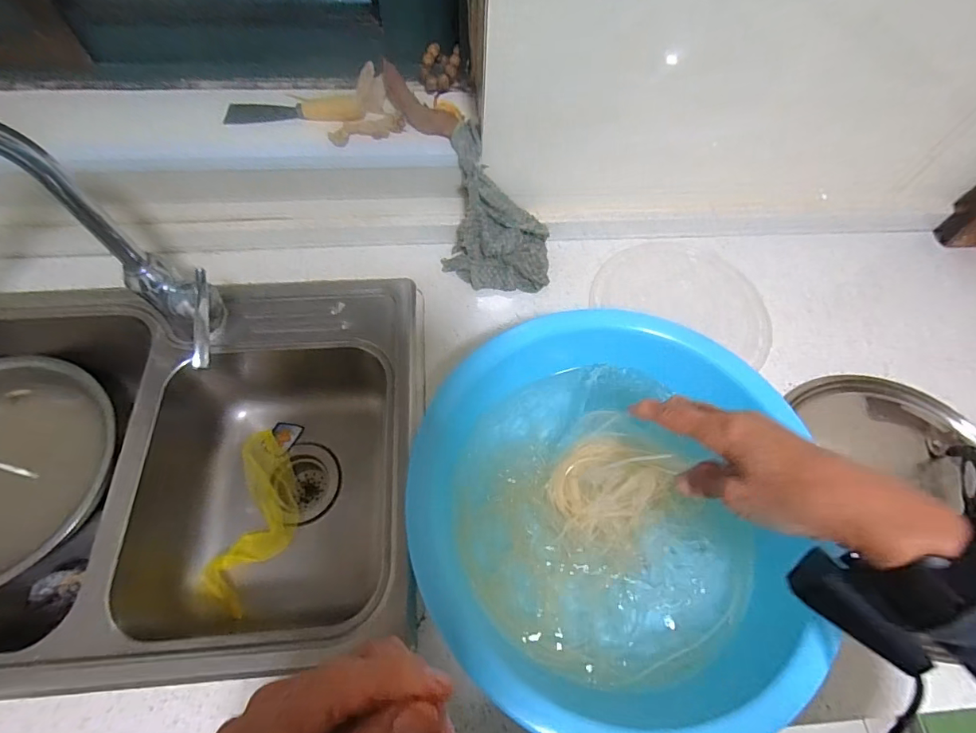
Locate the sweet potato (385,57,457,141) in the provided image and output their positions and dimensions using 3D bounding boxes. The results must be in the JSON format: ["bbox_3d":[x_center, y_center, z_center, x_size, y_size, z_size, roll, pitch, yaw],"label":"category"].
[{"bbox_3d":[-0.086,-0.309,0.549,0.116,0.033,0.036,43,68,3],"label":"sweet potato"}]

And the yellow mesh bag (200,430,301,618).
[{"bbox_3d":[-0.298,0.201,0.616,0.083,0.048,0.217,4,64,-1],"label":"yellow mesh bag"}]

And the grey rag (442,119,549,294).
[{"bbox_3d":[0.016,-0.182,0.578,0.142,0.162,0.103,24,64,11],"label":"grey rag"}]

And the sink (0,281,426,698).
[{"bbox_3d":[-0.467,0.133,0.608,0.768,0.219,0.470,-2,64,-4],"label":"sink"}]

